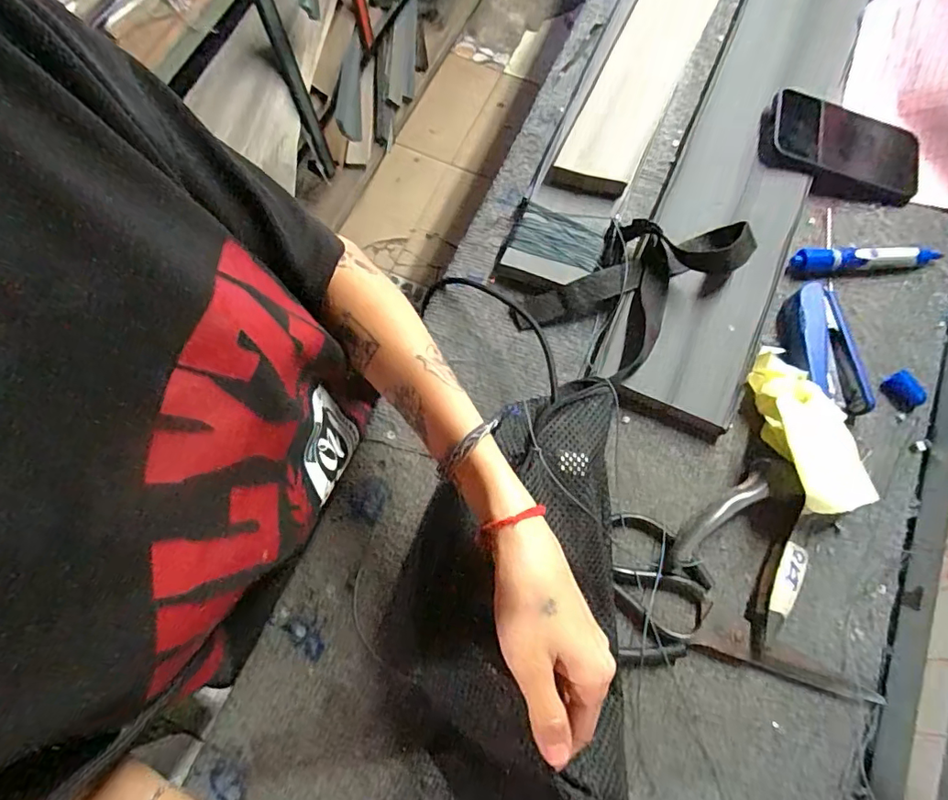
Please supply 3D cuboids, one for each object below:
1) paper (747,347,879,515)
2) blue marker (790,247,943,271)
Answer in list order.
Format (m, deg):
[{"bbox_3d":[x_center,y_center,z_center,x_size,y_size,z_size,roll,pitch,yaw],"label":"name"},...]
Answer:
[{"bbox_3d":[0.244,0.022,0.396,0.043,0.030,0.128,-8,57,-2],"label":"paper"},{"bbox_3d":[0.341,-0.122,0.460,0.125,0.020,0.017,-1,72,0],"label":"blue marker"}]

